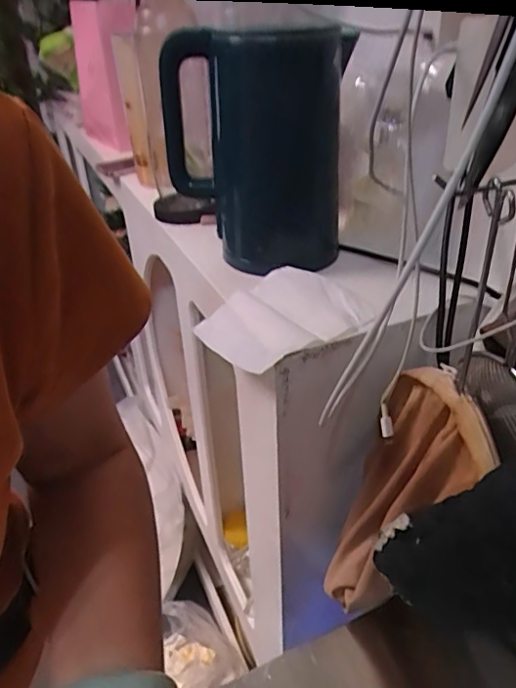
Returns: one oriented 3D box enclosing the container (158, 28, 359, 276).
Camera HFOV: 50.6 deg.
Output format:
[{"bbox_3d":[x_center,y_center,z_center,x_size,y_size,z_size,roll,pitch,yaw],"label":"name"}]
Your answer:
[{"bbox_3d":[0.009,-0.222,0.613,0.172,0.216,0.134,18,39,29],"label":"container"}]

